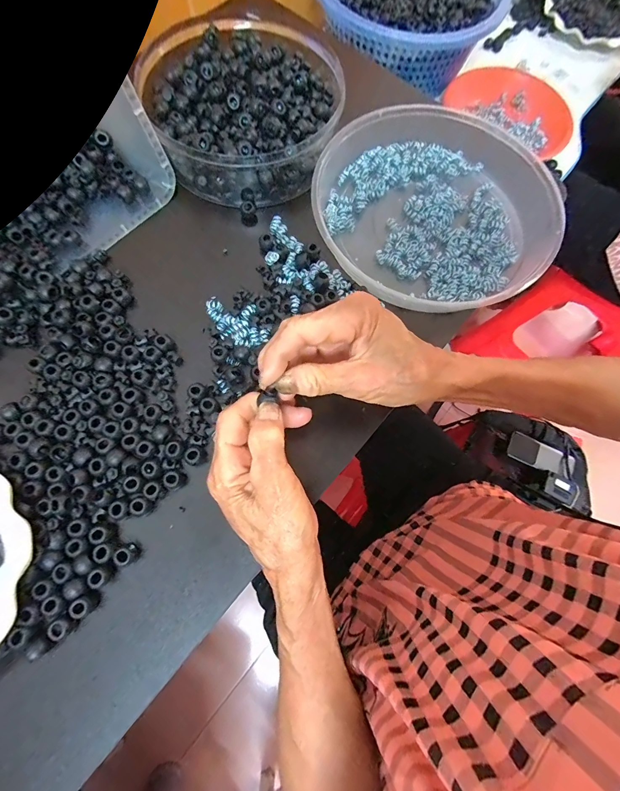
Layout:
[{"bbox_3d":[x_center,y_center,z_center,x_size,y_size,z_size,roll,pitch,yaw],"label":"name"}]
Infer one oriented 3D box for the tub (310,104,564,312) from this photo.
[{"bbox_3d":[0.121,-0.183,0.332,0.224,0.045,0.228,0,75,-2],"label":"tub"}]

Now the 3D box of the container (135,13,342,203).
[{"bbox_3d":[-0.064,-0.298,0.343,0.191,0.066,0.188,0,75,-2],"label":"container"}]

